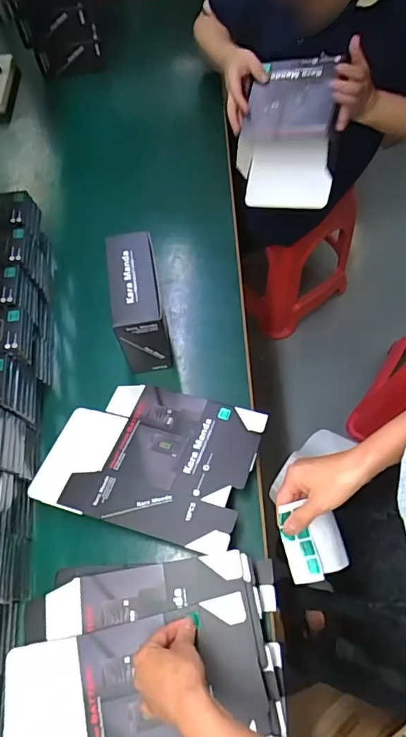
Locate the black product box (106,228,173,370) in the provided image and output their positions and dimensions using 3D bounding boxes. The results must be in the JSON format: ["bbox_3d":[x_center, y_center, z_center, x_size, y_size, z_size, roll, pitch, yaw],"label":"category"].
[{"bbox_3d":[-0.101,-0.099,0.740,0.067,0.171,0.152,-9,64,-2],"label":"black product box"}]

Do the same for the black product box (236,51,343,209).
[{"bbox_3d":[0.155,-0.437,0.865,0.166,0.058,0.257,3,108,5],"label":"black product box"}]

